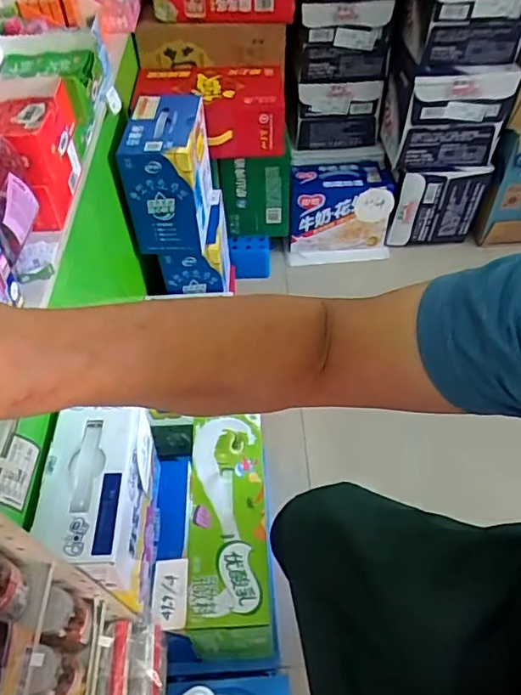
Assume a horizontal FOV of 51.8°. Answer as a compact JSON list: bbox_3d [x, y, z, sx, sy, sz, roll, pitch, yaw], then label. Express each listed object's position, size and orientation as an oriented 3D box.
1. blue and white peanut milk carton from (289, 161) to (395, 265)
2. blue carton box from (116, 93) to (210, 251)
[{"bbox_3d":[0.225,-0.388,1.561,0.287,0.233,0.174,-2,49,0],"label":"blue and white peanut milk carton"},{"bbox_3d":[-0.188,-0.365,1.125,0.142,0.231,0.238,-1,49,1],"label":"blue carton box"}]

